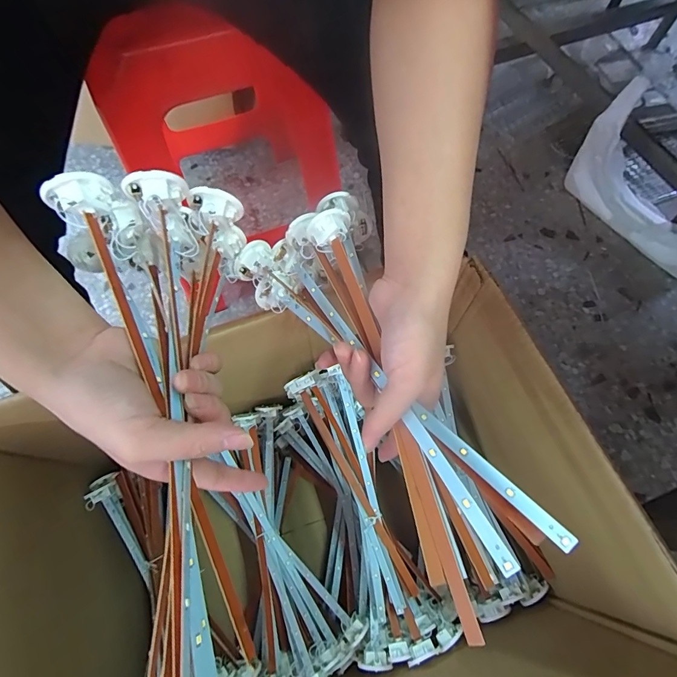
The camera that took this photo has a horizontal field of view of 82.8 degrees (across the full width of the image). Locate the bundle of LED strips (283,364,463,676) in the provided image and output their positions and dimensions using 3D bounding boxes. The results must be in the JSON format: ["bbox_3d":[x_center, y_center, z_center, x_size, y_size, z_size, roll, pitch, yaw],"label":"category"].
[{"bbox_3d":[0.027,0.201,0.473,0.112,0.082,0.339,-19,81,-9],"label":"bundle of LED strips"}]

